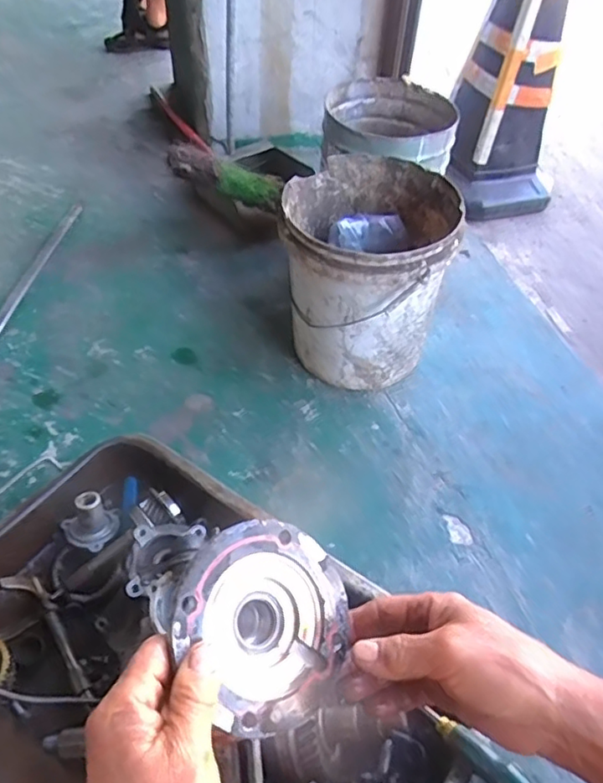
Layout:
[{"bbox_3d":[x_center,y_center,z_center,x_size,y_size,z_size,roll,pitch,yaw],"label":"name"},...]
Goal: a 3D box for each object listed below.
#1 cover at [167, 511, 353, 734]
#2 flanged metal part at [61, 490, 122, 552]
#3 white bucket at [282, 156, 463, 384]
[{"bbox_3d":[-0.024,0.135,0.351,0.108,0.035,0.114,-25,90,-37],"label":"cover"},{"bbox_3d":[-0.301,0.193,0.861,0.058,0.068,0.076,22,52,14],"label":"flanged metal part"},{"bbox_3d":[0.108,-0.197,1.068,0.272,0.326,0.288,2,50,-2],"label":"white bucket"}]

